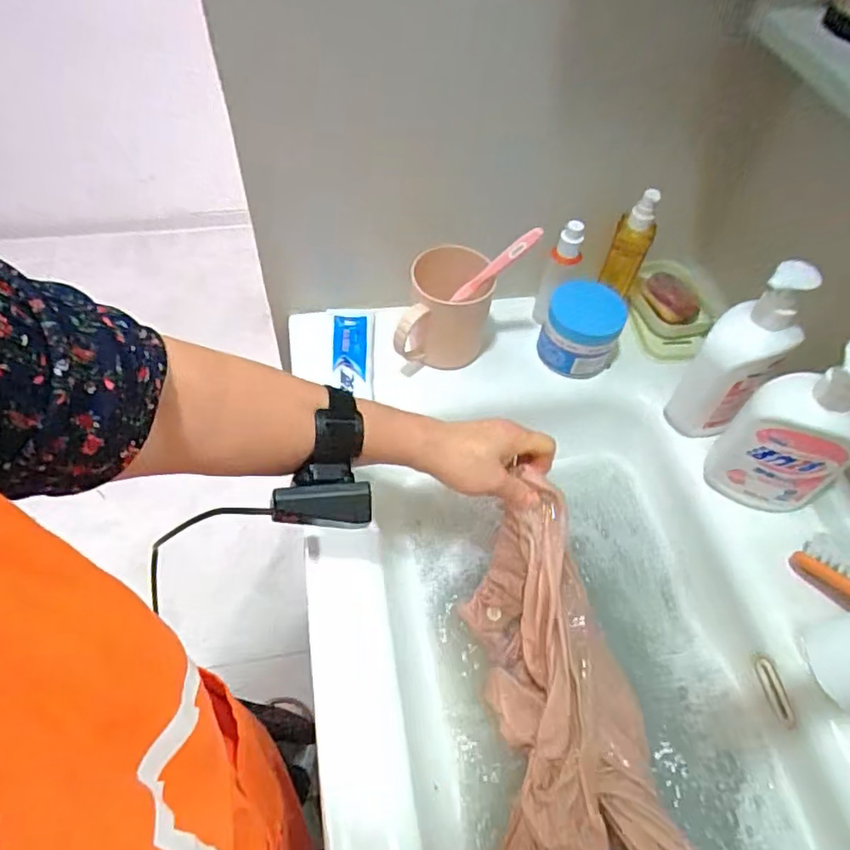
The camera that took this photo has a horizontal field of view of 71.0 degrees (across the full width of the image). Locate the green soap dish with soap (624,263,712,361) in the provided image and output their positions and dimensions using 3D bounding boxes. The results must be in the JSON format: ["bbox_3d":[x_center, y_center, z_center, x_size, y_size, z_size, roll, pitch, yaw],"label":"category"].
[{"bbox_3d":[0.280,-0.130,0.682,0.094,0.043,0.102,27,57,14],"label":"green soap dish with soap"}]

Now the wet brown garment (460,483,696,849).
[{"bbox_3d":[0.123,0.274,0.439,0.123,0.159,0.423,-7,60,-9],"label":"wet brown garment"}]

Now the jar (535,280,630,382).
[{"bbox_3d":[0.168,-0.100,0.637,0.080,0.073,0.066,24,57,13],"label":"jar"}]

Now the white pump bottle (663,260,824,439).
[{"bbox_3d":[0.287,-0.062,0.546,0.061,0.193,0.055,39,61,21],"label":"white pump bottle"}]

